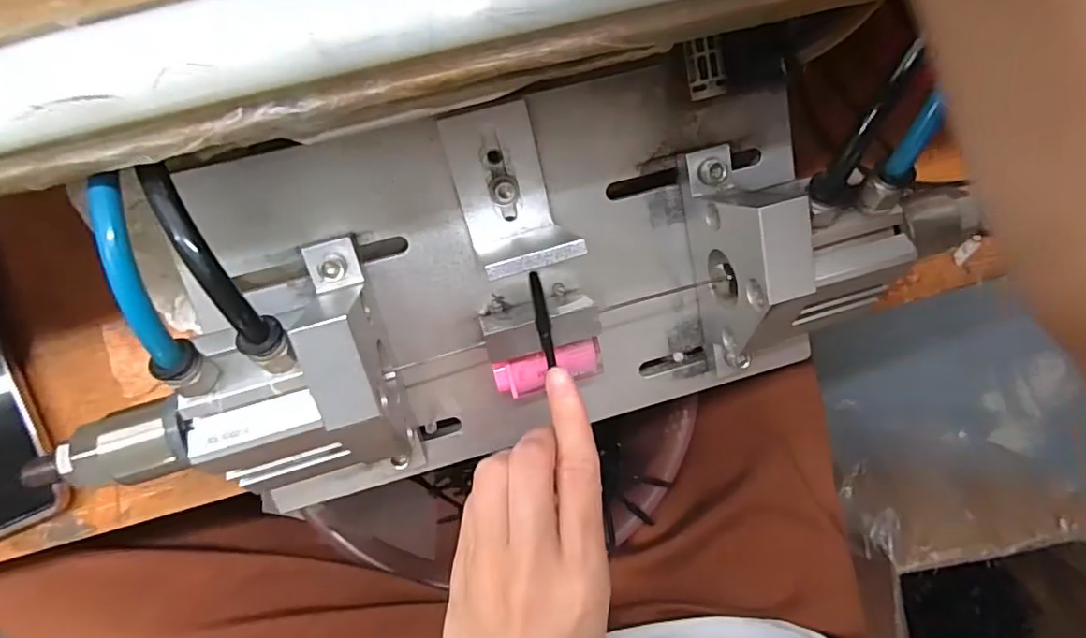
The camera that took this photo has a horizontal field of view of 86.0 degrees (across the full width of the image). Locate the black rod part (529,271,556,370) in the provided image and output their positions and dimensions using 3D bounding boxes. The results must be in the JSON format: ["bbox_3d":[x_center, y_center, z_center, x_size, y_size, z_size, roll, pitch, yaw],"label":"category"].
[{"bbox_3d":[0.000,0.001,0.241,0.006,0.005,0.041,-13,109,-4],"label":"black rod part"}]

